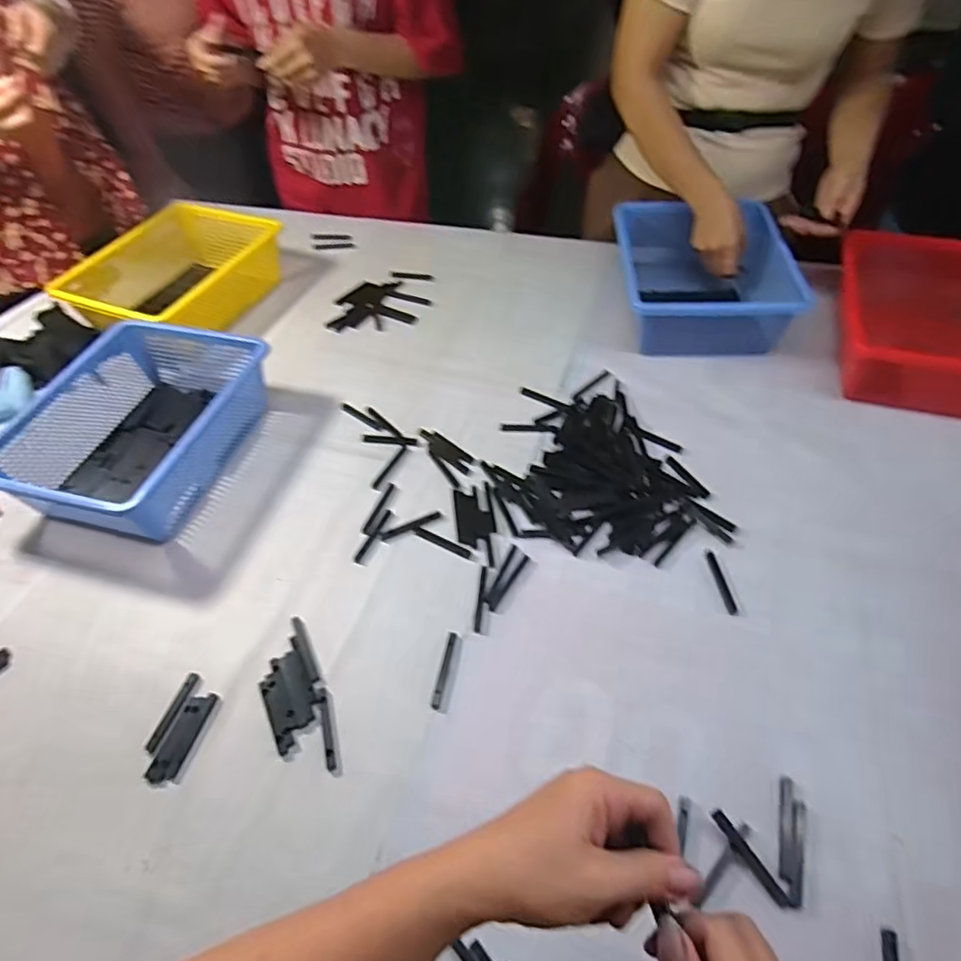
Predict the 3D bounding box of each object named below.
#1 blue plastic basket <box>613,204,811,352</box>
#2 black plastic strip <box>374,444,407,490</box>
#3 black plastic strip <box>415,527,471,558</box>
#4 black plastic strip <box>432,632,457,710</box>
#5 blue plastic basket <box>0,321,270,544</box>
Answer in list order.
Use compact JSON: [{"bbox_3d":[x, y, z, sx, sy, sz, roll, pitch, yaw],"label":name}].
[{"bbox_3d":[0.323,-0.302,0.892,0.226,0.102,0.274,1,50,6],"label":"blue plastic basket"},{"bbox_3d":[-0.112,-0.018,0.737,0.011,0.004,0.073,16,53,18],"label":"black plastic strip"},{"bbox_3d":[-0.043,0.069,0.669,0.072,0.004,0.011,23,55,23],"label":"black plastic strip"},{"bbox_3d":[-0.035,0.181,0.574,0.008,0.004,0.075,7,50,11],"label":"black plastic strip"},{"bbox_3d":[-0.424,-0.074,0.757,0.245,0.093,0.314,9,51,13],"label":"blue plastic basket"}]

